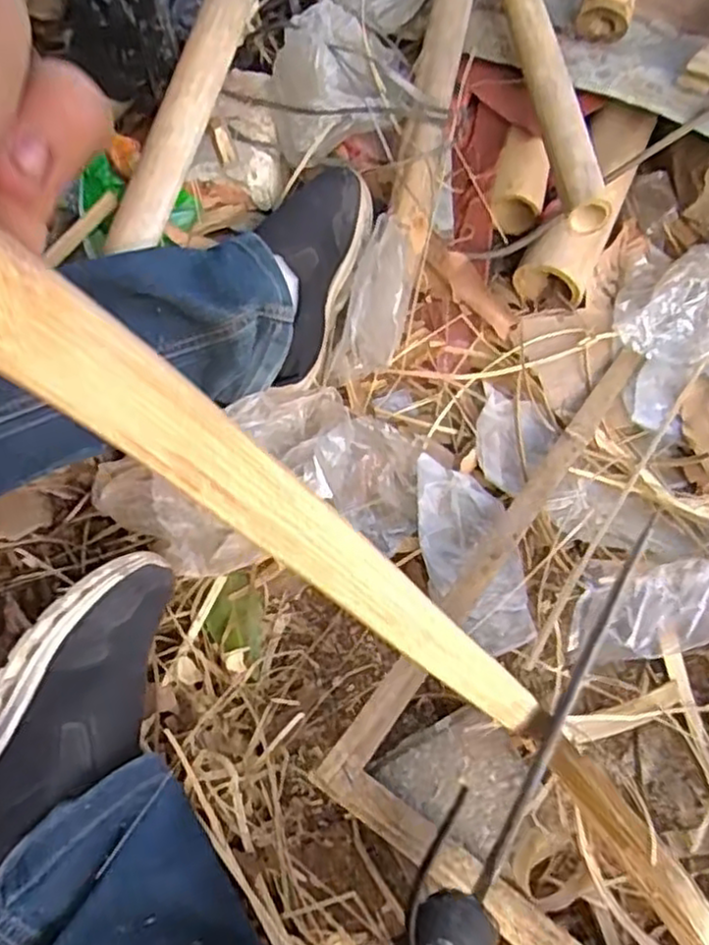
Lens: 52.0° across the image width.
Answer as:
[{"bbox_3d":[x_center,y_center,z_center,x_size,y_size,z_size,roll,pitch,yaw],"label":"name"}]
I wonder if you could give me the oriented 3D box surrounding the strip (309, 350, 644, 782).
[{"bbox_3d":[0.129,0.032,0.566,0.022,0.011,0.497,31,51,17],"label":"strip"}]

